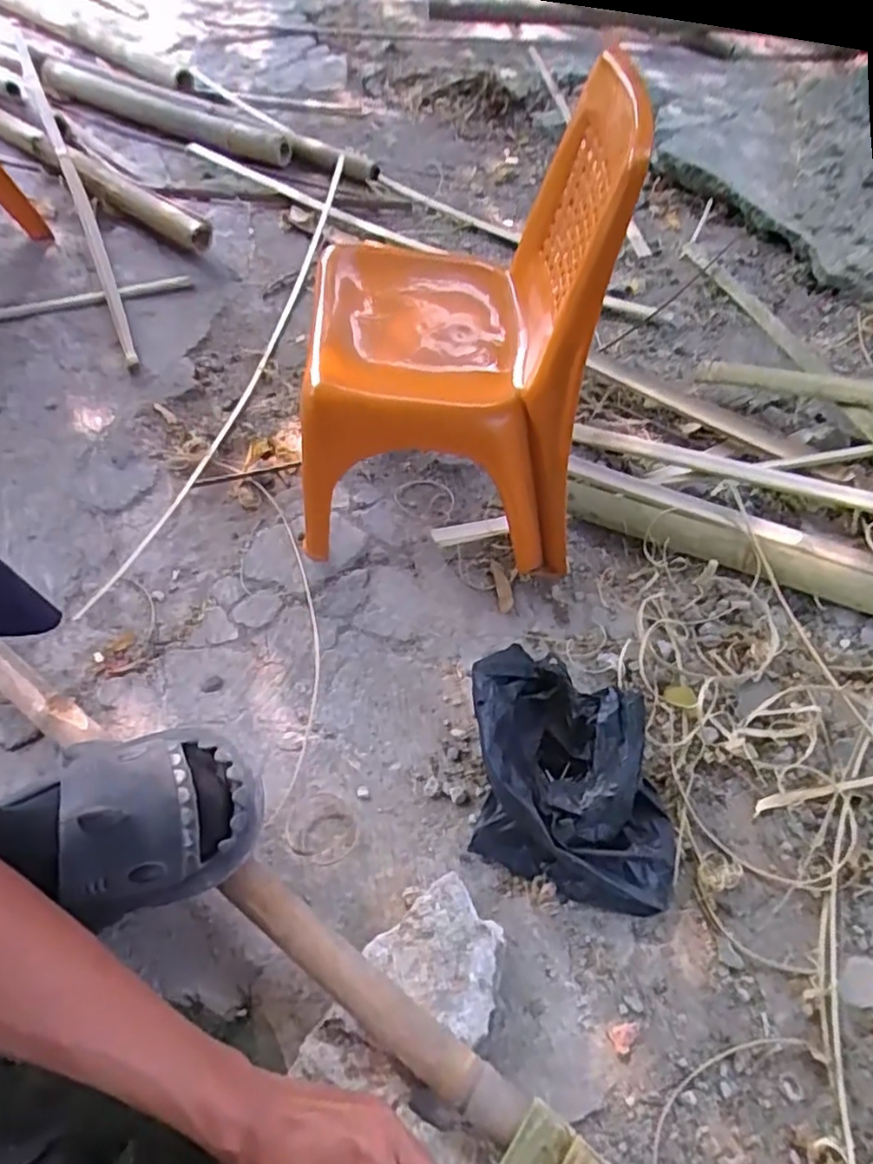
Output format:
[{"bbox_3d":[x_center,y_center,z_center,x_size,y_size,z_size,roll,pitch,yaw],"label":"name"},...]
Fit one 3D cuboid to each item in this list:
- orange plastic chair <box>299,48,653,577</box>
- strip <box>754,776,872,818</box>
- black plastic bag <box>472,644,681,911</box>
[{"bbox_3d":[0.013,-0.228,0.670,0.271,0.425,0.241,2,58,1],"label":"orange plastic chair"},{"bbox_3d":[0.396,0.184,0.620,0.208,0.005,0.012,-14,60,4],"label":"strip"},{"bbox_3d":[0.119,0.156,0.586,0.166,0.107,0.221,0,58,0],"label":"black plastic bag"}]

